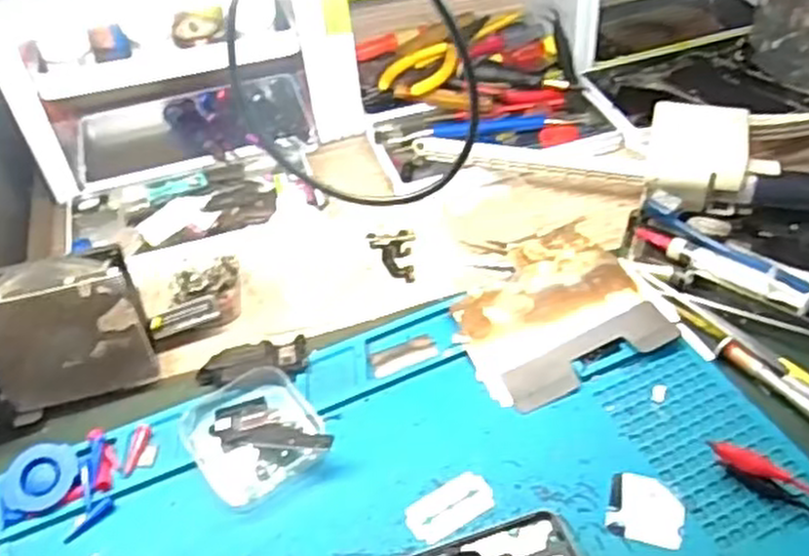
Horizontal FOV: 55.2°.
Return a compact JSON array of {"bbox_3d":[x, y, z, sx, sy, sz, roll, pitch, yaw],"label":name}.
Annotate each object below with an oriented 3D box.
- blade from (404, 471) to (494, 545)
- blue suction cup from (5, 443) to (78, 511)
[{"bbox_3d":[0.022,0.112,0.381,0.045,0.004,0.023,-29,50,-22],"label":"blade"},{"bbox_3d":[-0.187,0.102,0.398,0.036,0.004,0.034,0,63,0],"label":"blue suction cup"}]

